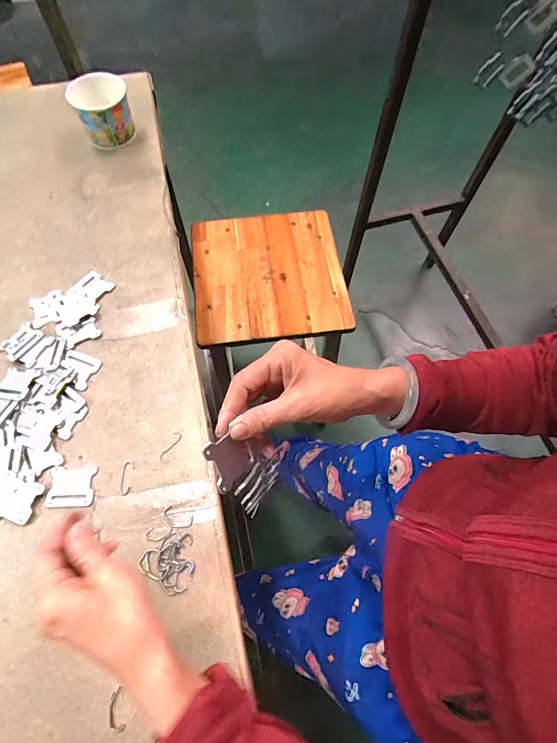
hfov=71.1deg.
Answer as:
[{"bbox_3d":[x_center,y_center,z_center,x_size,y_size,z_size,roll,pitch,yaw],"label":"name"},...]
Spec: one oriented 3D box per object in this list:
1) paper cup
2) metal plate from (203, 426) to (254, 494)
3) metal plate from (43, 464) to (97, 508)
[{"bbox_3d":[-0.283,-0.421,0.639,0.089,0.091,0.072,-22,67,-10],"label":"paper cup"},{"bbox_3d":[-0.036,0.066,0.298,0.004,0.046,0.036,17,42,42],"label":"metal plate"},{"bbox_3d":[-0.234,0.129,0.439,0.050,0.004,0.044,-2,65,-1],"label":"metal plate"}]

